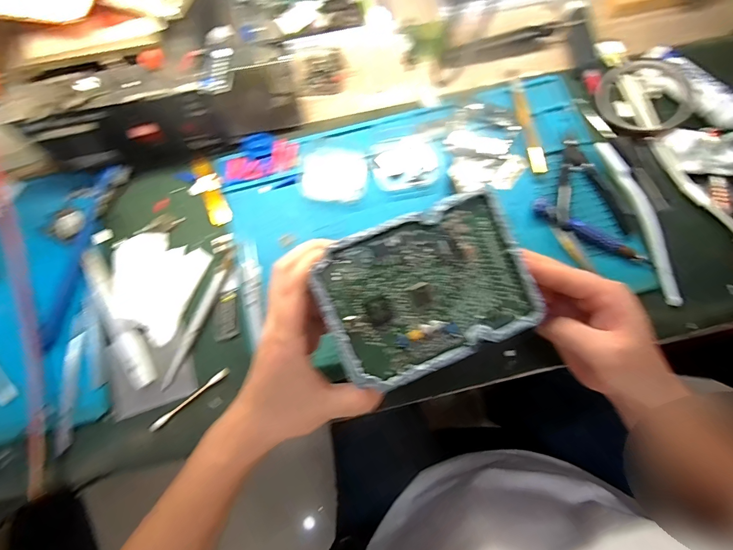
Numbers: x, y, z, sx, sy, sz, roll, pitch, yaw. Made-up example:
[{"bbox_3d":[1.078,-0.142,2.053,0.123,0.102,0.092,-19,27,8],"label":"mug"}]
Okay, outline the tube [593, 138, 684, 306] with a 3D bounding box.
[{"bbox_3d":[0.267,-0.055,0.357,0.023,0.008,0.170,-15,75,-3],"label":"tube"}]

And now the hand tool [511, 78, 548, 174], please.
[{"bbox_3d":[0.168,-0.157,0.386,0.016,0.007,0.113,-7,75,-1],"label":"hand tool"}]

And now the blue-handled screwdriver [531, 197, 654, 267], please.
[{"bbox_3d":[0.211,-0.039,0.351,0.117,0.015,0.018,31,78,9],"label":"blue-handled screwdriver"}]

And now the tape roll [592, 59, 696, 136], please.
[{"bbox_3d":[0.288,-0.187,0.386,0.086,0.018,0.088,0,75,1],"label":"tape roll"}]

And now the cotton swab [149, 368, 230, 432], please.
[{"bbox_3d":[-0.155,0.109,0.327,0.078,0.006,0.006,-38,78,-9],"label":"cotton swab"}]

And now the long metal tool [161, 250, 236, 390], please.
[{"bbox_3d":[-0.153,0.037,0.338,0.012,0.010,0.134,20,76,6],"label":"long metal tool"}]

